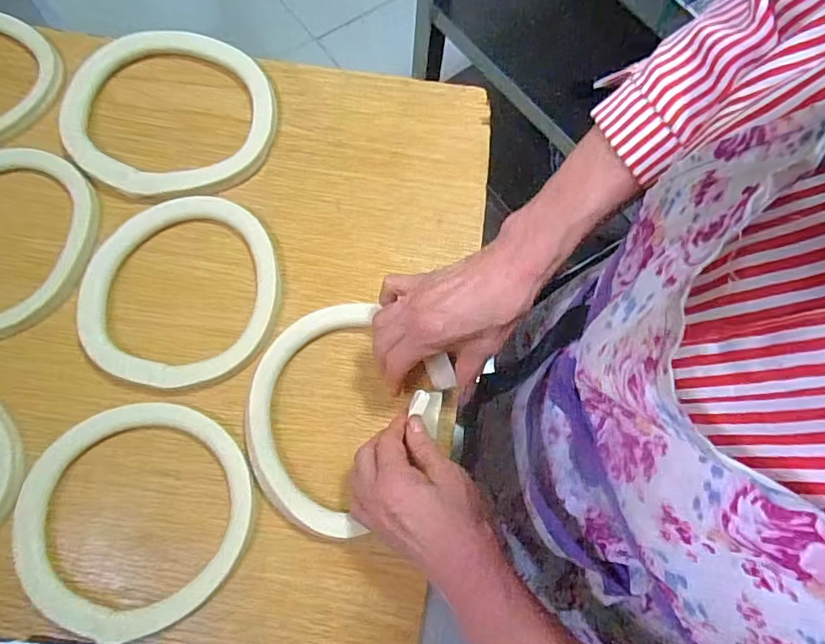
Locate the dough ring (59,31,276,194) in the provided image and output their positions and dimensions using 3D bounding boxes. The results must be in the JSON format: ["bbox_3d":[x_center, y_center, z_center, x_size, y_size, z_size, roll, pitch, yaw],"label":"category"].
[{"bbox_3d":[-0.230,-0.200,0.517,0.182,0.020,0.177,1,72,-2],"label":"dough ring"}]

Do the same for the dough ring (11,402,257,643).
[{"bbox_3d":[-0.210,0.145,0.411,0.166,0.009,0.166,1,72,-2],"label":"dough ring"}]

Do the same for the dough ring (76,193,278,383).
[{"bbox_3d":[-0.202,-0.030,0.468,0.159,0.012,0.171,1,72,-2],"label":"dough ring"}]

